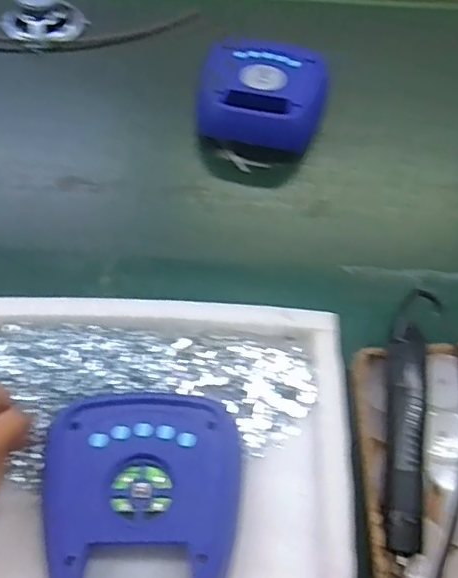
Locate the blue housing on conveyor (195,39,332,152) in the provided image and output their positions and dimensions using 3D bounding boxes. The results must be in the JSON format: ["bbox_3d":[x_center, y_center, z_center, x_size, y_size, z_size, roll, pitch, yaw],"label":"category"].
[{"bbox_3d":[0.044,-0.243,0.701,0.149,0.057,0.165,10,61,4],"label":"blue housing on conveyor"}]

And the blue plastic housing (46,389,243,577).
[{"bbox_3d":[-0.067,0.170,0.445,0.149,0.030,0.174,2,61,0],"label":"blue plastic housing"}]

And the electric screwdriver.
[{"bbox_3d":[0.152,0.123,0.483,0.030,0.030,0.188,7,61,2],"label":"electric screwdriver"}]

